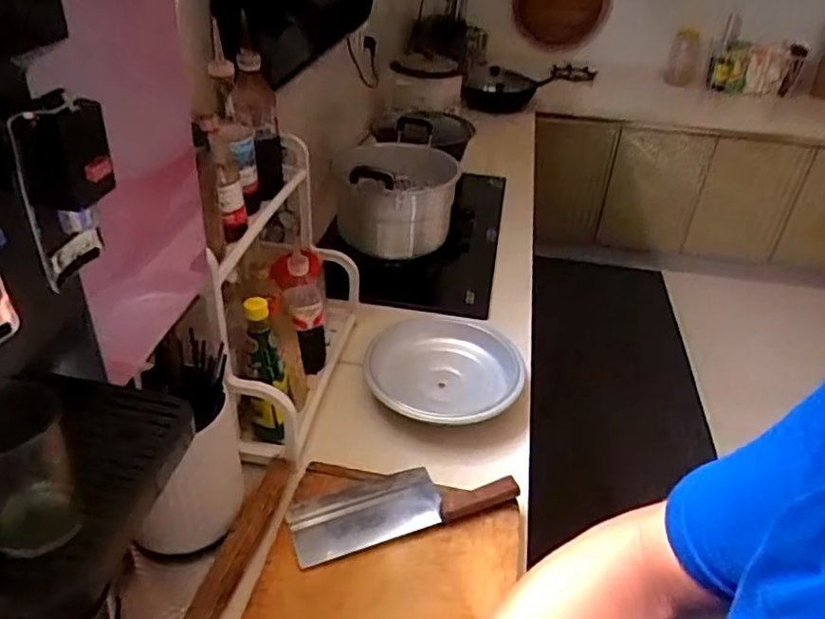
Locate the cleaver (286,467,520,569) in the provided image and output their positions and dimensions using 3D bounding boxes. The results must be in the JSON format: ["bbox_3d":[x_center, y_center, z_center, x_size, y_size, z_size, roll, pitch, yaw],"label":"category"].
[{"bbox_3d":[-0.013,0.264,0.859,0.307,0.019,0.098,-12,38,-17],"label":"cleaver"}]

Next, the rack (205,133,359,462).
[{"bbox_3d":[-0.191,-0.003,0.984,0.119,0.368,0.434,6,36,7],"label":"rack"}]

